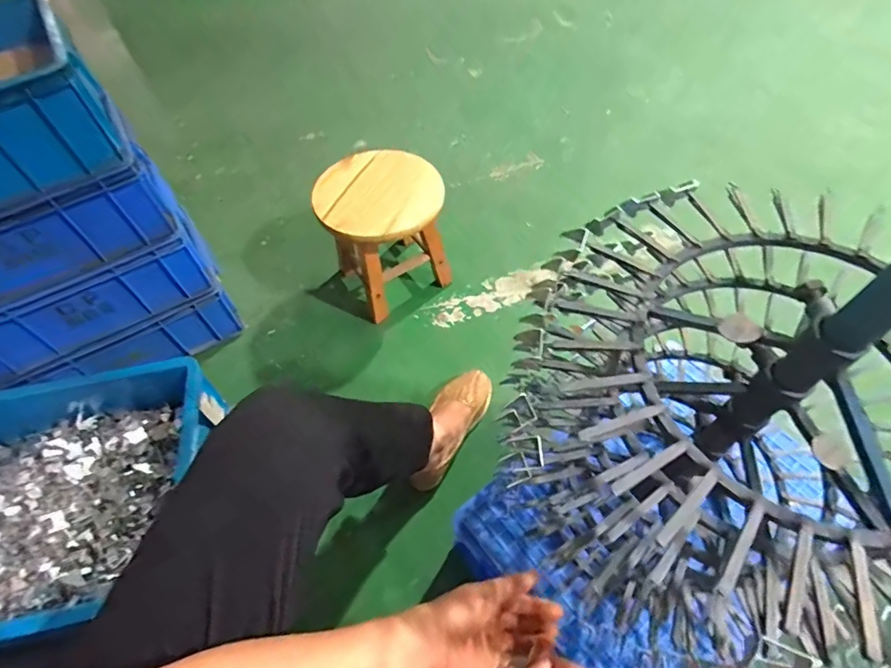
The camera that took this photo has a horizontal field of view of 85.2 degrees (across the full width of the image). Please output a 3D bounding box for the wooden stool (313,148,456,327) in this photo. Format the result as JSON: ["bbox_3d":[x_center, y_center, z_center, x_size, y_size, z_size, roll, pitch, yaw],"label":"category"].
[{"bbox_3d":[-0.127,-0.207,1.032,0.237,0.266,0.229,-25,58,-12],"label":"wooden stool"}]

